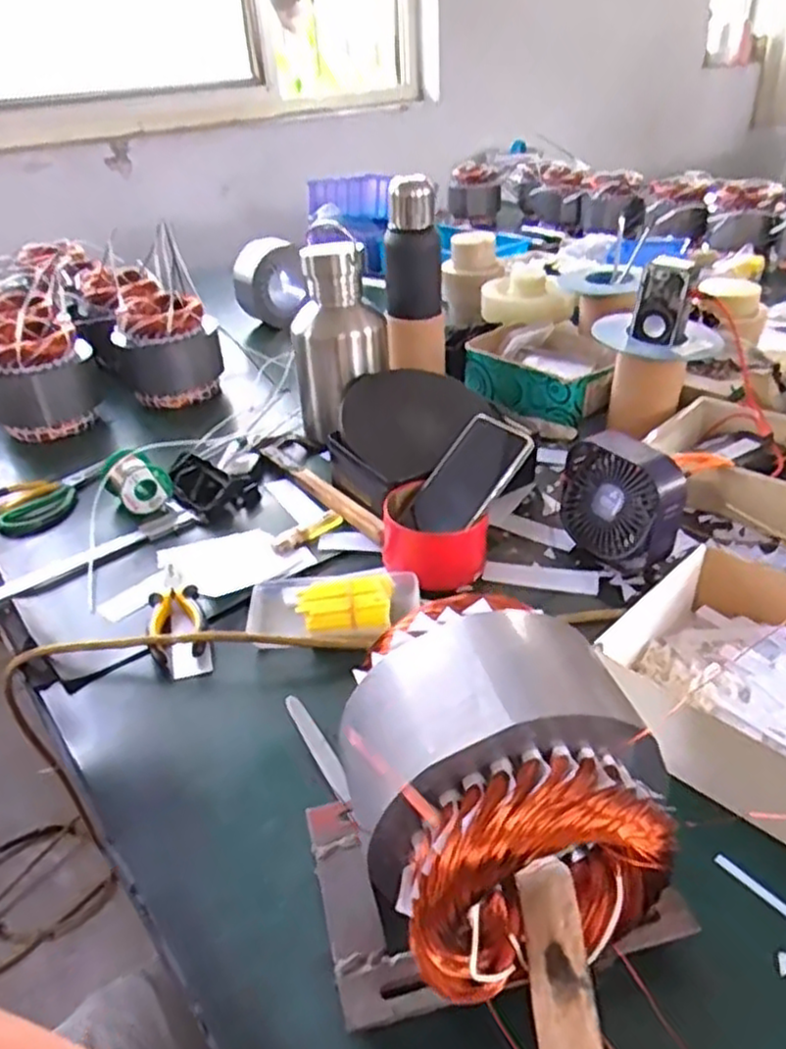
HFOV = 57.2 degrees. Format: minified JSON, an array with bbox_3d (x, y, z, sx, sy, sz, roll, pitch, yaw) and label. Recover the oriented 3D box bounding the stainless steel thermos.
[{"bbox_3d":[-0.065,-0.236,0.935,0.104,0.238,0.111,-3,33,2],"label":"stainless steel thermos"}]

